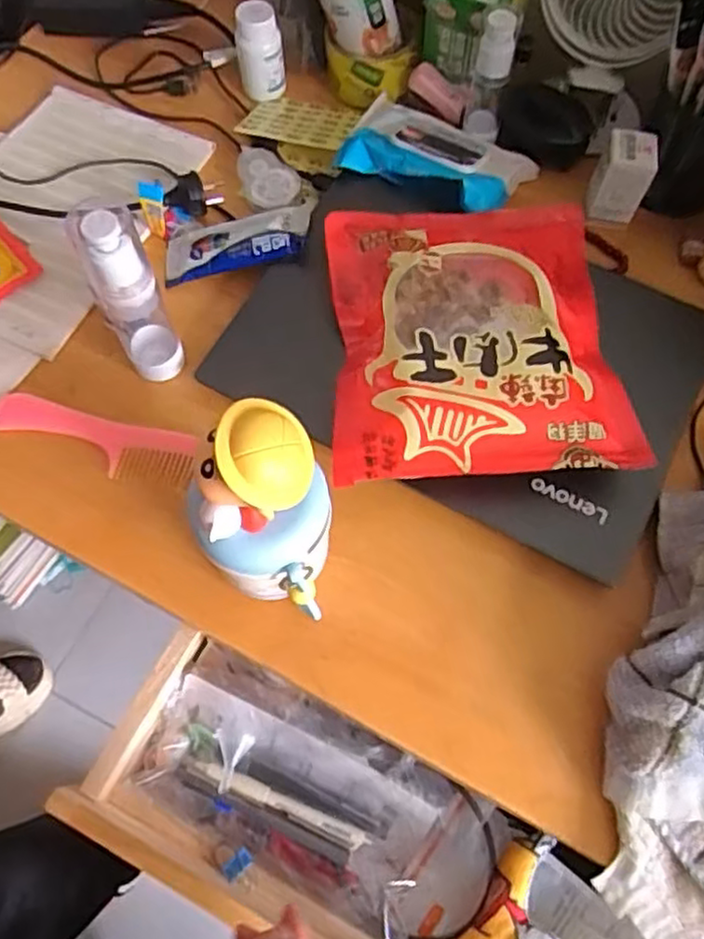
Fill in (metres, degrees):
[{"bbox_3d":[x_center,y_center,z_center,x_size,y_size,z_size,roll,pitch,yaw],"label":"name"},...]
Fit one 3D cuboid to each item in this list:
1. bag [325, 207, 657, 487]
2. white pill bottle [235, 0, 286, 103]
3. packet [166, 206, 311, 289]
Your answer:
[{"bbox_3d":[0.089,-0.098,0.527,0.204,0.053,0.235,-2,66,-1],"label":"bag"},{"bbox_3d":[-0.085,-0.385,0.647,0.043,0.073,0.039,-8,66,-3],"label":"white pill bottle"},{"bbox_3d":[-0.097,-0.188,0.583,0.123,0.017,0.053,-11,66,9],"label":"packet"}]

